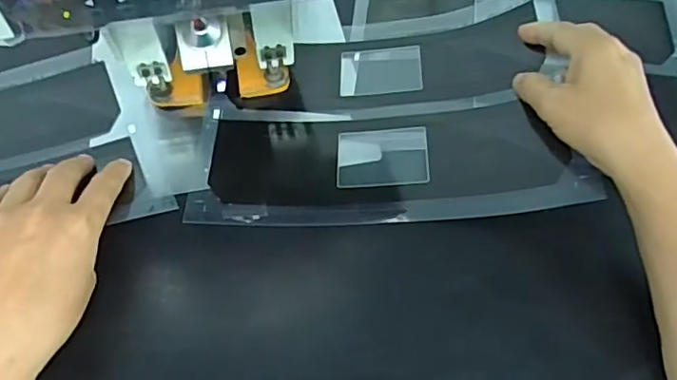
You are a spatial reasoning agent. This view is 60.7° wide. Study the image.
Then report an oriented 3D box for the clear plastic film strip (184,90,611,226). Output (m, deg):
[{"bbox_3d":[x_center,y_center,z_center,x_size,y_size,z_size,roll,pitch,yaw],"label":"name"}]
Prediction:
[{"bbox_3d":[0.035,-0.023,0.430,0.276,0.029,0.107,-1,63,10],"label":"clear plastic film strip"}]

